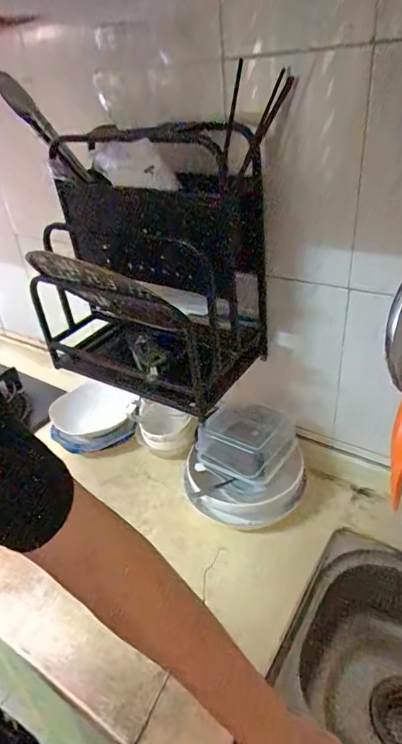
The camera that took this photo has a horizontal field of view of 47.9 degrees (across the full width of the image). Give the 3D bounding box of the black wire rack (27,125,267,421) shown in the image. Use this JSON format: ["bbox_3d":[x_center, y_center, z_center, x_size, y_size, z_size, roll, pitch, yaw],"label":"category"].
[{"bbox_3d":[-0.095,-0.177,0.734,0.337,0.360,0.214,14,38,25],"label":"black wire rack"}]

